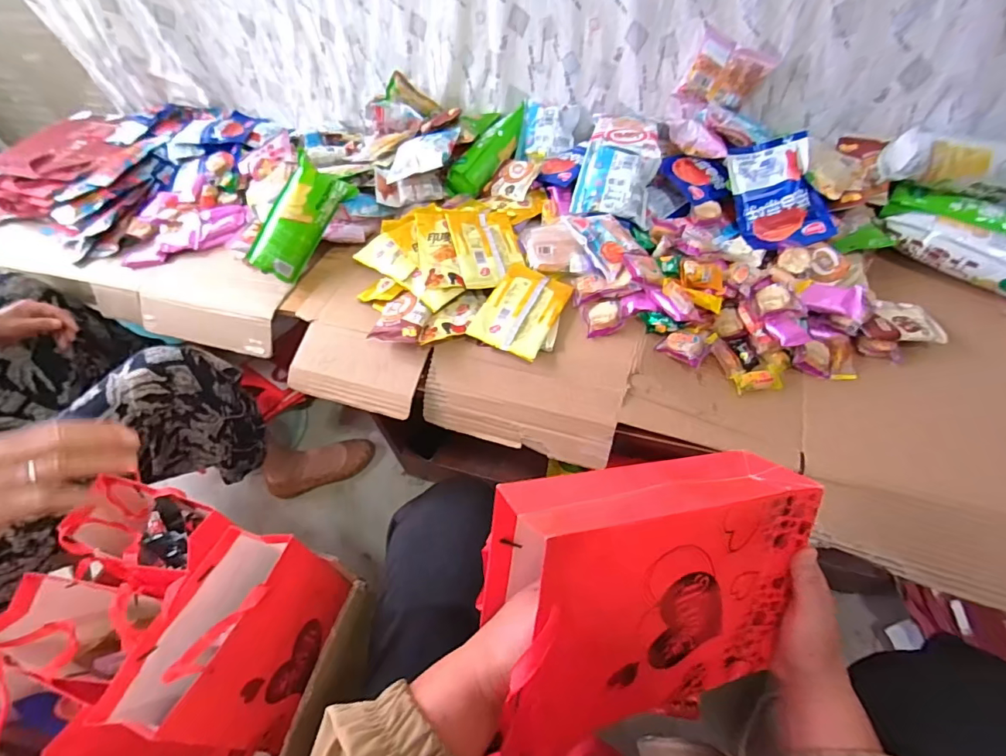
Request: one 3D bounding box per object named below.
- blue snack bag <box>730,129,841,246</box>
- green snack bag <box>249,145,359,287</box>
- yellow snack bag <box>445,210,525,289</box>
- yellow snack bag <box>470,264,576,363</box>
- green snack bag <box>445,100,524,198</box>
[{"bbox_3d":[0.406,-0.277,0.704,0.111,0.031,0.180,-15,83,19],"label":"blue snack bag"},{"bbox_3d":[-0.339,-0.259,0.788,0.062,0.080,0.195,37,96,28],"label":"green snack bag"},{"bbox_3d":[-0.023,-0.203,0.727,0.105,0.013,0.148,-7,62,-21],"label":"yellow snack bag"},{"bbox_3d":[0.026,-0.096,0.669,0.101,0.023,0.140,22,58,20],"label":"yellow snack bag"},{"bbox_3d":[-0.031,-0.421,0.879,0.069,0.070,0.194,21,58,20],"label":"green snack bag"}]

